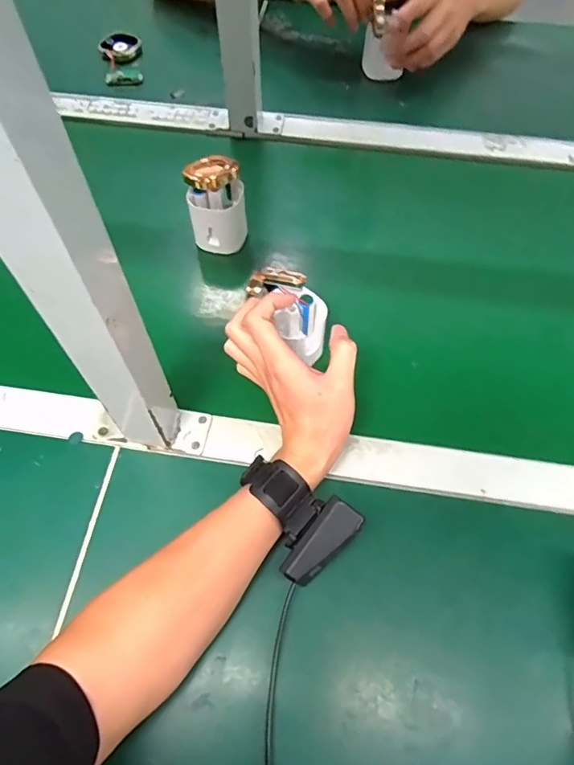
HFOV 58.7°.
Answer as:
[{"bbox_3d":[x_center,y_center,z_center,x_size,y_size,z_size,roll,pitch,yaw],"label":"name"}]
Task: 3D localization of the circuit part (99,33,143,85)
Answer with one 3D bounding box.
[{"bbox_3d":[-0.239,-0.463,0.738,0.058,0.027,0.105,-7,62,-6],"label":"circuit part"}]

